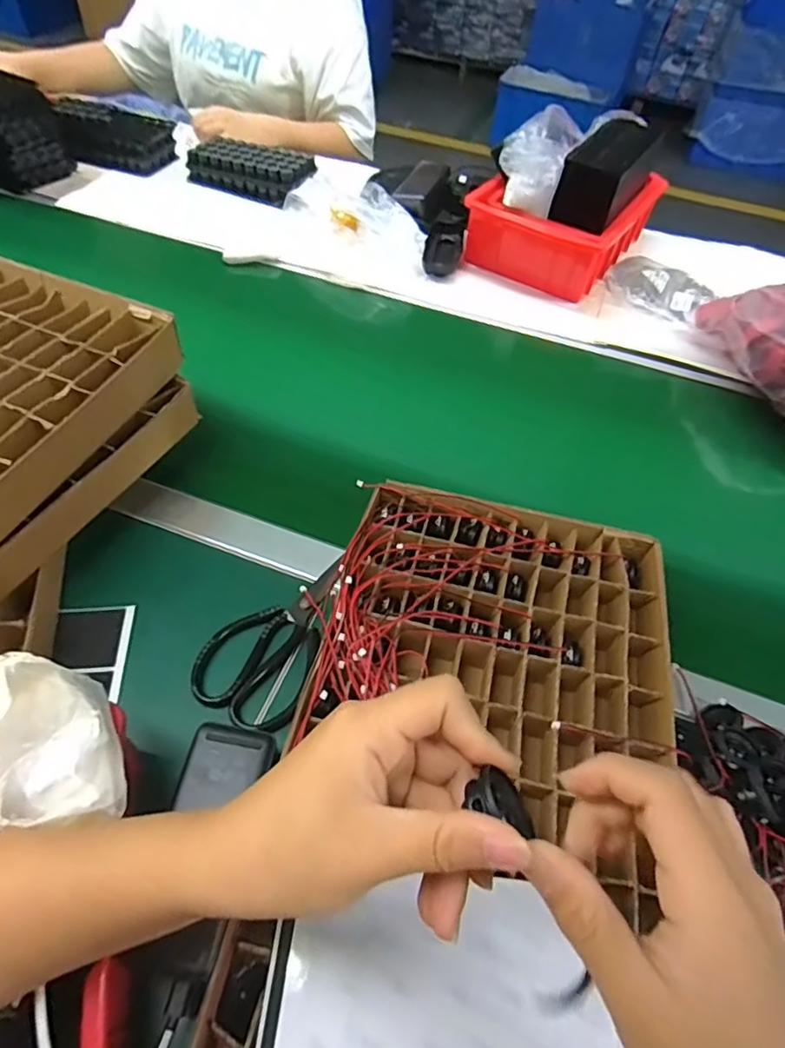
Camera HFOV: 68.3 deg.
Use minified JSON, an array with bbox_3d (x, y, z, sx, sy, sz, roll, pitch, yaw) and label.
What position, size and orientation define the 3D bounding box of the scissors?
[{"bbox_3d":[-0.098,0.084,0.460,0.083,0.018,0.143,16,53,7],"label":"scissors"}]

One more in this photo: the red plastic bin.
[{"bbox_3d":[0.240,-0.436,0.844,0.217,0.079,0.246,27,55,15],"label":"red plastic bin"}]

